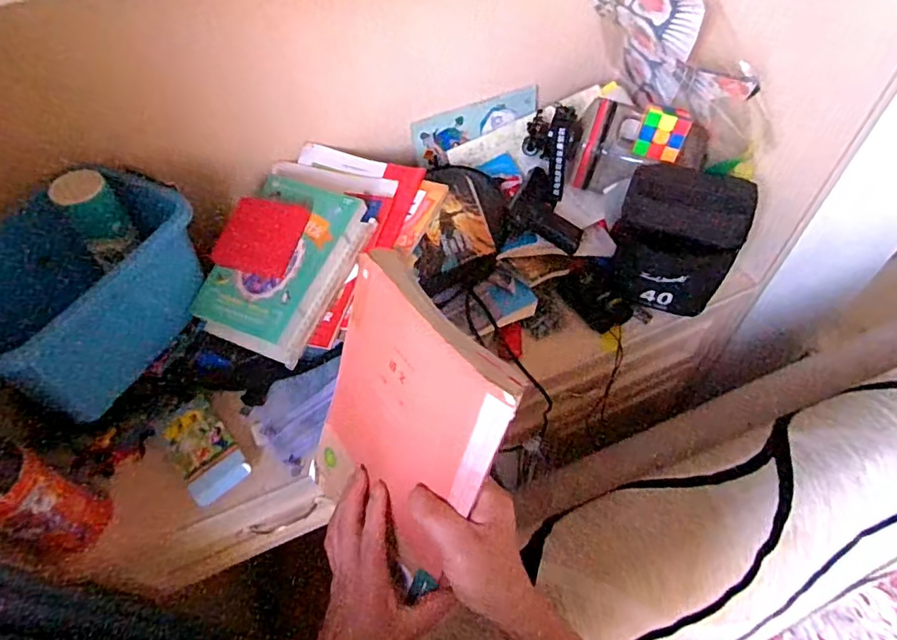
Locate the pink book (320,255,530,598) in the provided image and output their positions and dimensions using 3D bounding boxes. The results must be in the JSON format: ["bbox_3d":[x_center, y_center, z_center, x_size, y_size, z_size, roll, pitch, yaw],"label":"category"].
[{"bbox_3d":[-0.042,0.088,0.422,0.018,0.236,0.175,-11,43,-38],"label":"pink book"}]

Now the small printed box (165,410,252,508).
[{"bbox_3d":[-0.302,0.159,0.658,0.069,0.019,0.124,-39,61,-20],"label":"small printed box"}]

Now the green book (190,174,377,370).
[{"bbox_3d":[-0.211,-0.072,0.682,0.175,0.024,0.229,21,75,18],"label":"green book"}]

